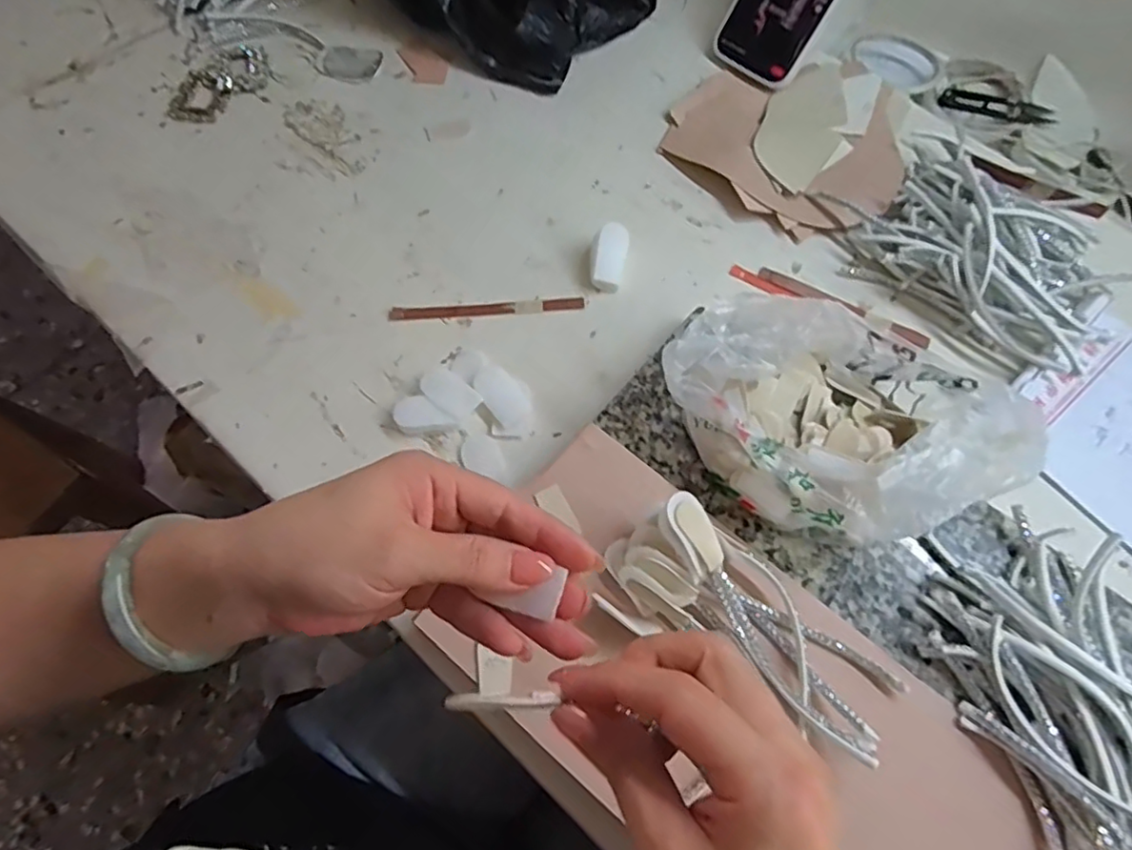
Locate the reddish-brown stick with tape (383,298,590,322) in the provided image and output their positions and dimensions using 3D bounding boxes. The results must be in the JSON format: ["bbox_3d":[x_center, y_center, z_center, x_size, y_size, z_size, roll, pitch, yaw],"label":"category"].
[{"bbox_3d":[-0.056,-0.084,0.445,0.139,0.004,0.011,-5,68,-4],"label":"reddish-brown stick with tape"}]

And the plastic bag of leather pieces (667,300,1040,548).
[{"bbox_3d":[0.156,-0.012,0.359,0.150,0.051,0.173,-29,71,-13],"label":"plastic bag of leather pieces"}]

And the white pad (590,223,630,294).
[{"bbox_3d":[0.031,-0.123,0.450,0.025,0.029,0.040,11,68,3],"label":"white pad"}]

